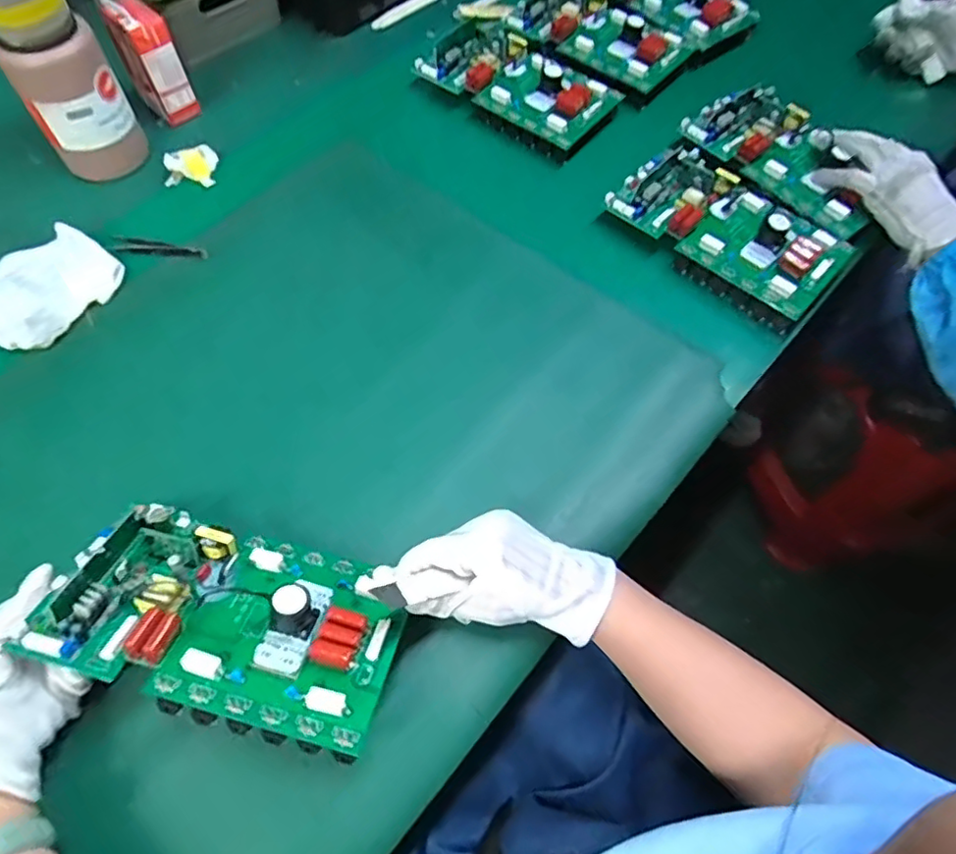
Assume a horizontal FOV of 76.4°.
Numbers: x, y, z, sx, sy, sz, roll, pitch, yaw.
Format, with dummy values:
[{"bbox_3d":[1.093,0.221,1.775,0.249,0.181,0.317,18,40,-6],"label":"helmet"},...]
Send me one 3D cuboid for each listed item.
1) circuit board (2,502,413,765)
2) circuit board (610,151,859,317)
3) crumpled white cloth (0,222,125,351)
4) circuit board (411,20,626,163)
[{"bbox_3d":[-0.166,0.115,0.402,0.232,0.048,0.133,16,42,4],"label":"circuit board"},{"bbox_3d":[0.265,-0.214,0.650,0.237,0.044,0.130,37,67,16],"label":"circuit board"},{"bbox_3d":[-0.411,-0.131,0.581,0.088,0.030,0.128,36,67,16],"label":"crumpled white cloth"},{"bbox_3d":[0.051,-0.421,0.741,0.226,0.045,0.135,37,67,16],"label":"circuit board"}]

